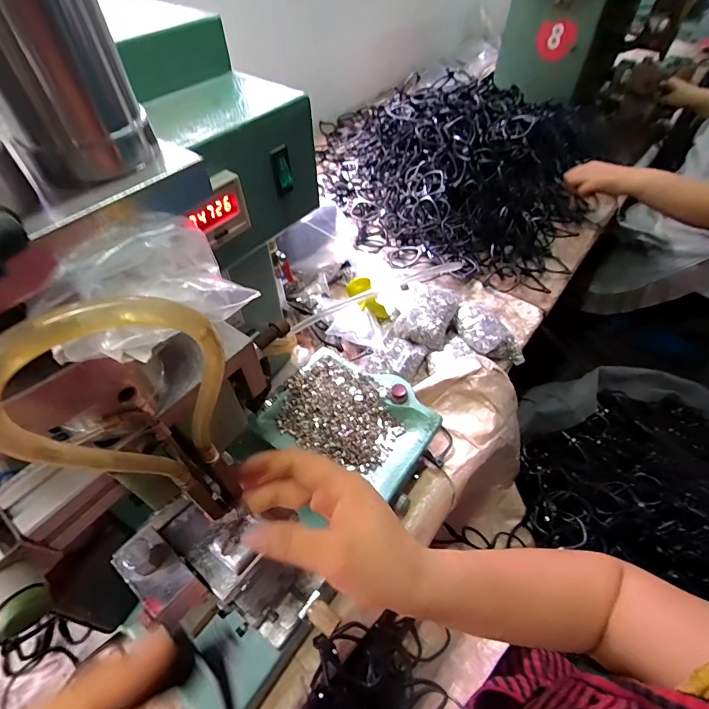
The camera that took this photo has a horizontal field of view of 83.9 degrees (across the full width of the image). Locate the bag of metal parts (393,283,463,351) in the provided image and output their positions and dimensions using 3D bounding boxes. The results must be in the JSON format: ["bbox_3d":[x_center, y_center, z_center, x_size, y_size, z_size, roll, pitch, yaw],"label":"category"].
[{"bbox_3d":[0.116,-0.067,0.634,0.085,0.030,0.115,20,55,16],"label":"bag of metal parts"}]

